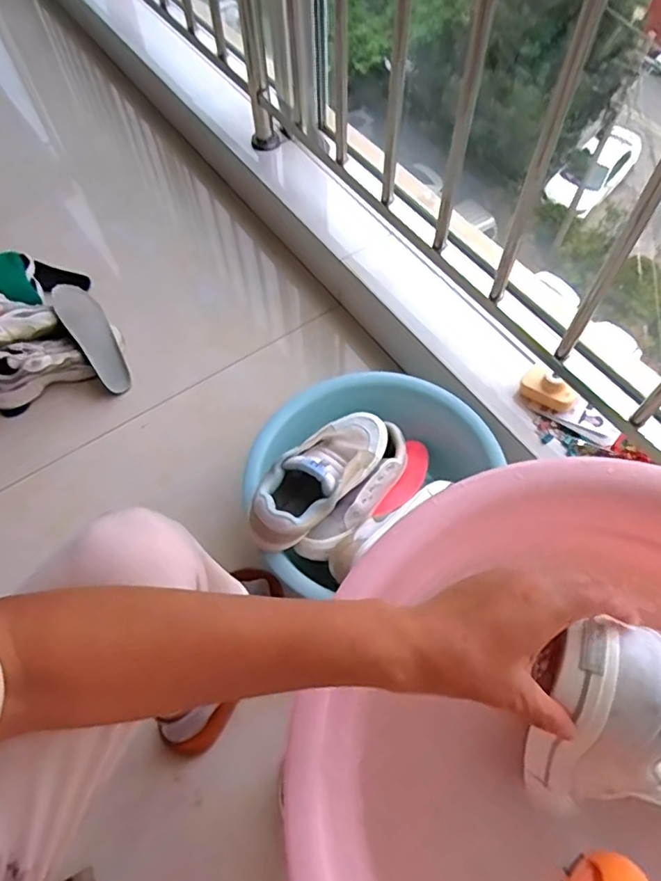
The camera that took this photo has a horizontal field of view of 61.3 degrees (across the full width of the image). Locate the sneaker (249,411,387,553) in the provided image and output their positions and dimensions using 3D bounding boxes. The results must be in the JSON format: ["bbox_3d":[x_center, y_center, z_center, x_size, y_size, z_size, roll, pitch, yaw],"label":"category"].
[{"bbox_3d":[-0.014,0.049,0.763,0.094,0.085,0.250,33,52,17],"label":"sneaker"}]

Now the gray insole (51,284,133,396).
[{"bbox_3d":[-0.425,-0.187,1.005,0.068,0.028,0.220,-30,82,-15],"label":"gray insole"}]

